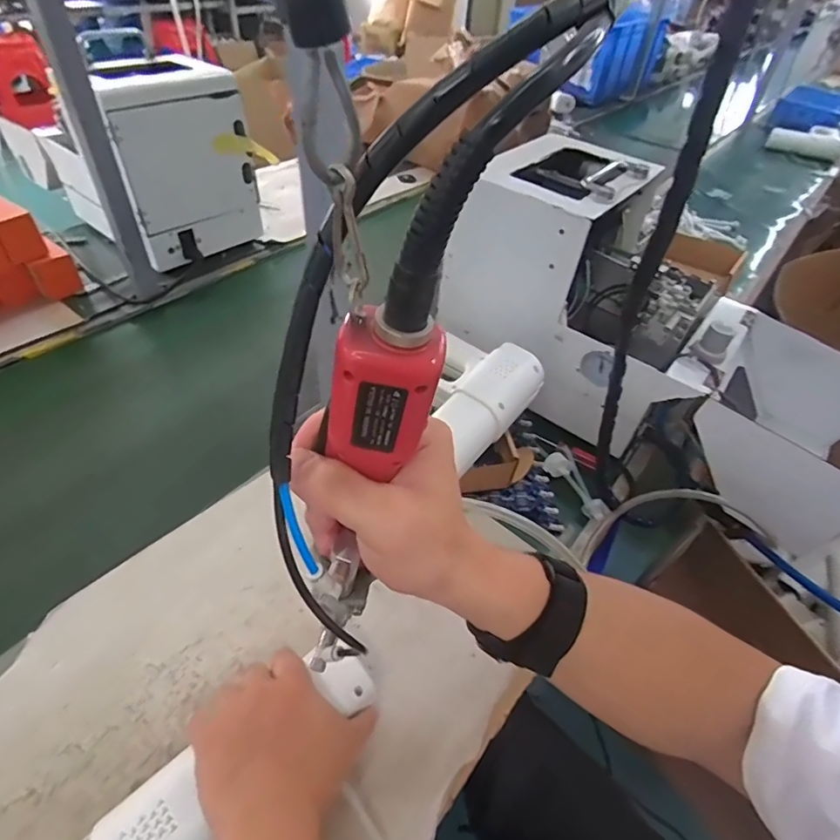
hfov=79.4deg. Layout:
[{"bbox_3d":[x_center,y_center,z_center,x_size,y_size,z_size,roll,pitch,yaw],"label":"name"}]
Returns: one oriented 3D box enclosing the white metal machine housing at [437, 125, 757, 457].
[{"bbox_3d":[0.223,-0.155,0.651,0.331,0.275,0.219,31,51,22],"label":"white metal machine housing"}]

